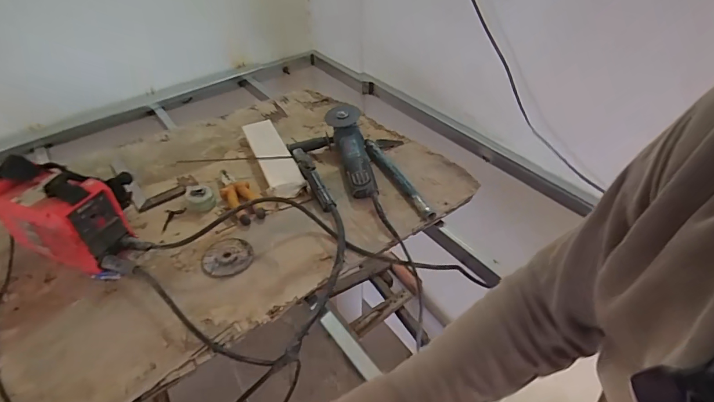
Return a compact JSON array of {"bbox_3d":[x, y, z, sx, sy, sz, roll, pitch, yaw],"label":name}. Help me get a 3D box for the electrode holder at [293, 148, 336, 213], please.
[{"bbox_3d":[-0.102,-0.060,0.927,0.028,0.047,0.198,-19,57,-21],"label":"electrode holder"}]

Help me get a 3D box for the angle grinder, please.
[{"bbox_3d":[-0.017,-0.122,0.955,0.086,0.100,0.267,-6,42,-7],"label":"angle grinder"}]

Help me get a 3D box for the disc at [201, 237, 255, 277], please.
[{"bbox_3d":[-0.253,0.108,0.786,0.094,0.009,0.091,0,41,0],"label":"disc"}]

